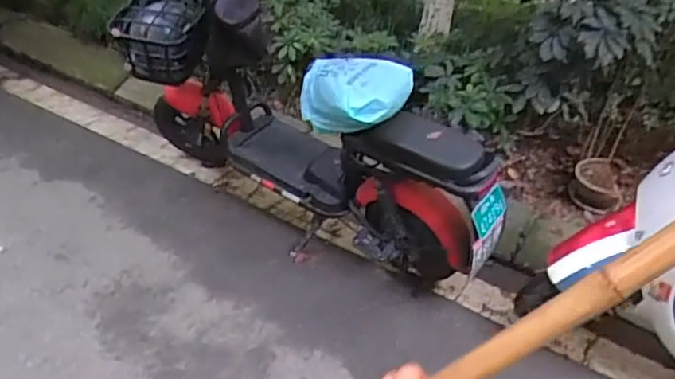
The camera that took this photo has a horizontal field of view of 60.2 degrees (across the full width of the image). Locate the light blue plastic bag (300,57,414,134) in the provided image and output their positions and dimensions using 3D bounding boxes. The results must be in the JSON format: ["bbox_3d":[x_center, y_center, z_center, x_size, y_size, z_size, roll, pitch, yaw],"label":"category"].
[{"bbox_3d":[0.042,-0.236,1.551,0.291,0.183,0.225,6,36,0],"label":"light blue plastic bag"}]

